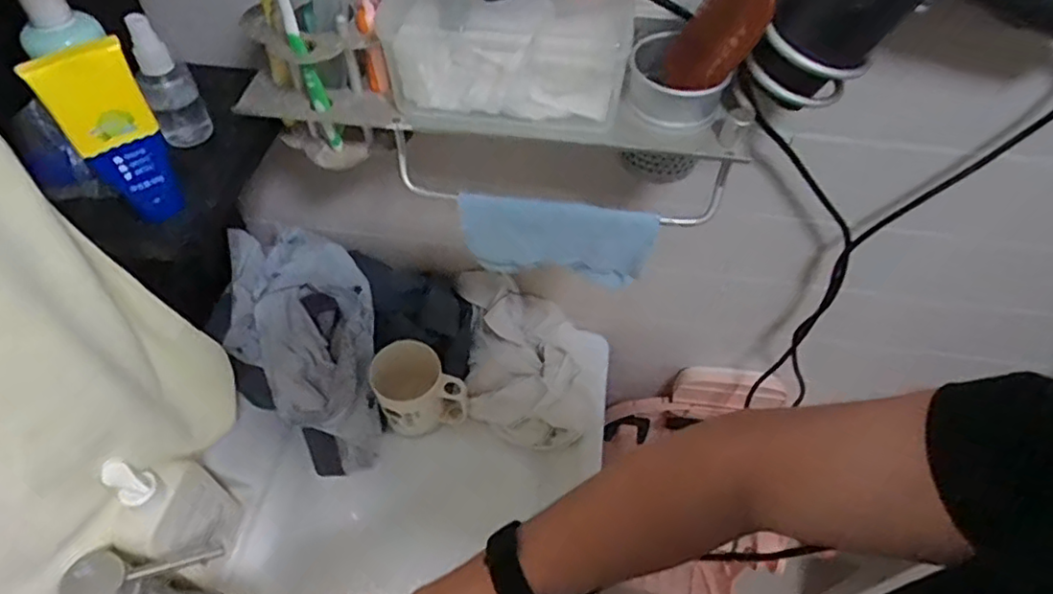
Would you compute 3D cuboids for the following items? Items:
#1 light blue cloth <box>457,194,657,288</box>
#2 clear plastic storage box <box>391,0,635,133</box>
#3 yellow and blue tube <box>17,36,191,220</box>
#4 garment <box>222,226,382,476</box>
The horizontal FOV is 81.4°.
[{"bbox_3d":[0.024,-0.047,0.512,0.158,0.093,0.014,9,52,5],"label":"light blue cloth"},{"bbox_3d":[-0.009,-0.179,0.450,0.166,0.073,0.071,13,53,8],"label":"clear plastic storage box"},{"bbox_3d":[-0.264,-0.103,0.400,0.026,0.113,0.051,37,59,23],"label":"yellow and blue tube"},{"bbox_3d":[-0.242,0.063,0.701,0.153,0.075,0.302,-18,95,-16],"label":"garment"}]

